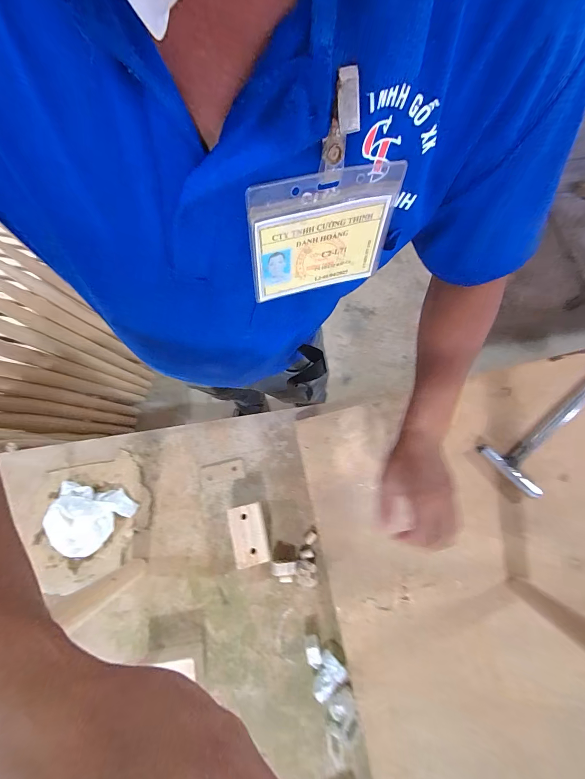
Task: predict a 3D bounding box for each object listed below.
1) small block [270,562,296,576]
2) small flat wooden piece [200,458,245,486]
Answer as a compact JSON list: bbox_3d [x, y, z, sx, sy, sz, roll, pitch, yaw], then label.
[{"bbox_3d":[-0.015,0.297,0.541,0.043,0.011,0.019,-2,73,0],"label":"small block"},{"bbox_3d":[-0.129,0.150,0.595,0.077,0.004,0.035,-11,73,-3],"label":"small flat wooden piece"}]

